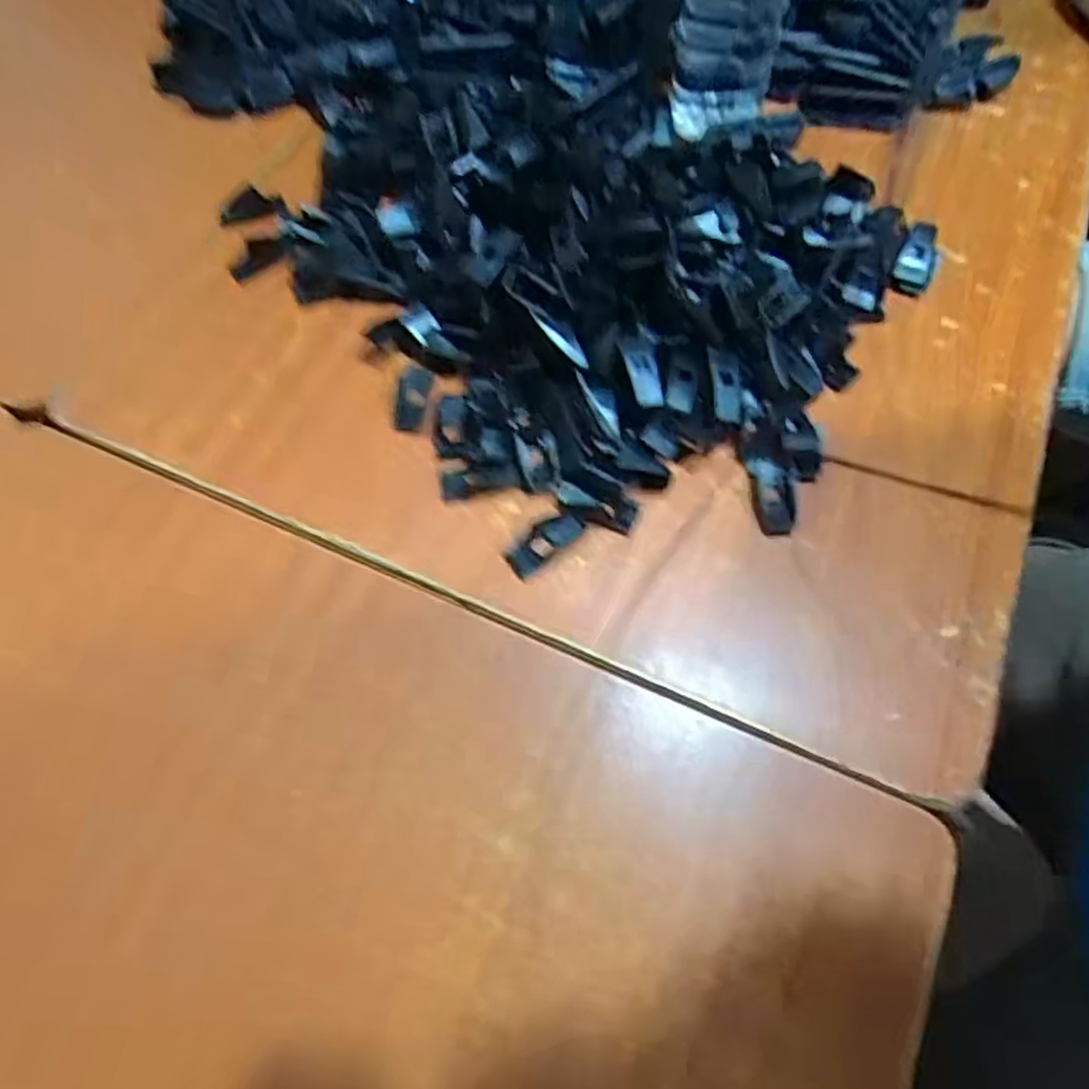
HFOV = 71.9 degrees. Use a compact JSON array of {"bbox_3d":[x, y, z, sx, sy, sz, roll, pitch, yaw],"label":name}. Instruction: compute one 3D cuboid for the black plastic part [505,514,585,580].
[{"bbox_3d":[0.001,-0.001,0.369,0.041,0.006,0.015,-37,69,-16],"label":"black plastic part"}]

